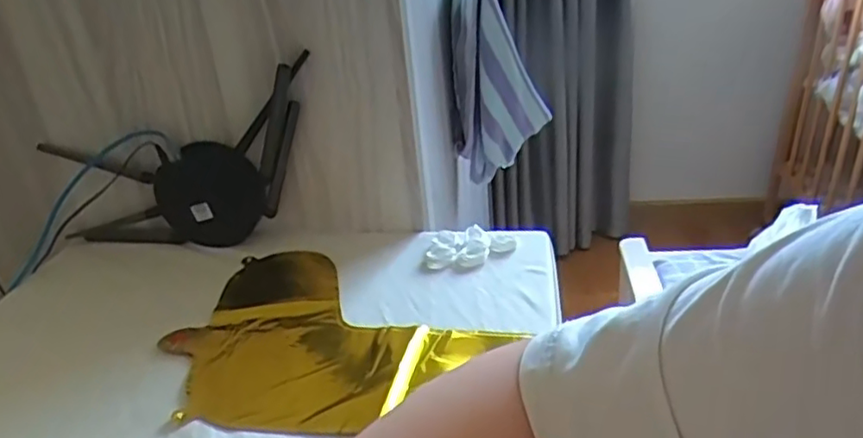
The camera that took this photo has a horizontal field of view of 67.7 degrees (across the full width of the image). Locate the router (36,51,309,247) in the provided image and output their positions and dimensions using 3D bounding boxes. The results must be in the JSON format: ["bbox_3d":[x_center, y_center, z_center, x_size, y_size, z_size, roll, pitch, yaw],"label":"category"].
[{"bbox_3d":[-0.266,-0.053,0.701,0.364,0.185,0.035,-24,22,18],"label":"router"}]

